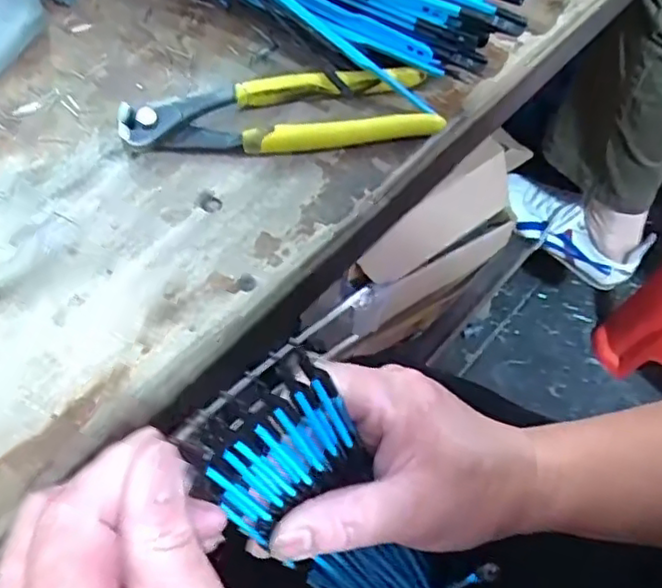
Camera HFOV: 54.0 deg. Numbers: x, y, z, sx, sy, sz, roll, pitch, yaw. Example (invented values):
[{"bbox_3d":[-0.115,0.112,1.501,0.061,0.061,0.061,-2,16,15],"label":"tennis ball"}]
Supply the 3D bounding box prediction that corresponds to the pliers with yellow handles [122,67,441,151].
[{"bbox_3d":[-0.026,-0.098,0.346,0.162,0.015,0.051,-3,60,-4],"label":"pliers with yellow handles"}]

